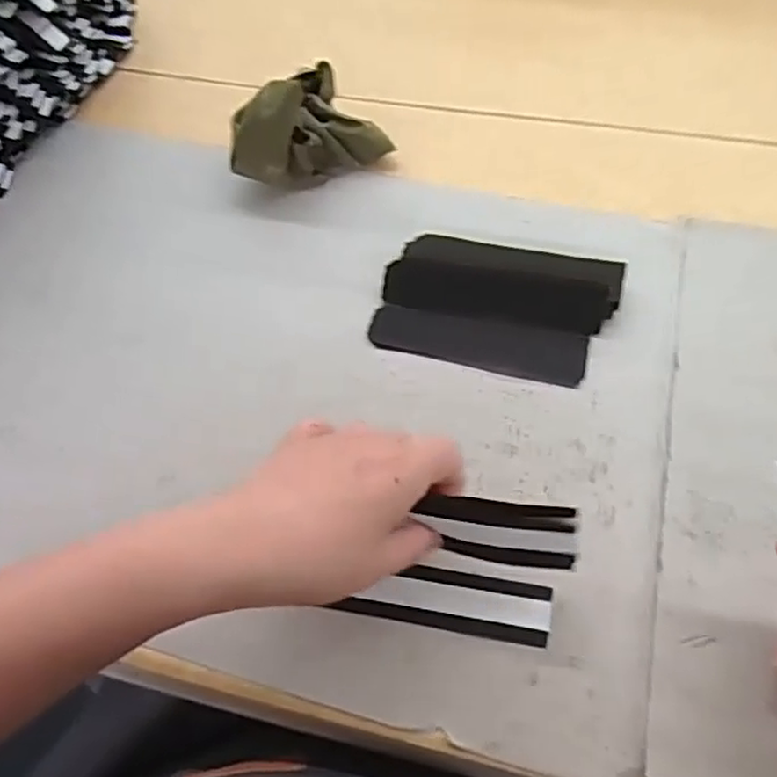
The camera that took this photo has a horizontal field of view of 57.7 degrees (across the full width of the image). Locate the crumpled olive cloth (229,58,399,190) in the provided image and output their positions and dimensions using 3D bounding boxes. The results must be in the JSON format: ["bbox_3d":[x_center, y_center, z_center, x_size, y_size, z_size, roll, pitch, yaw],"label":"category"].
[{"bbox_3d":[-0.065,-0.201,0.524,0.113,0.073,0.064,-22,61,-8],"label":"crumpled olive cloth"}]

